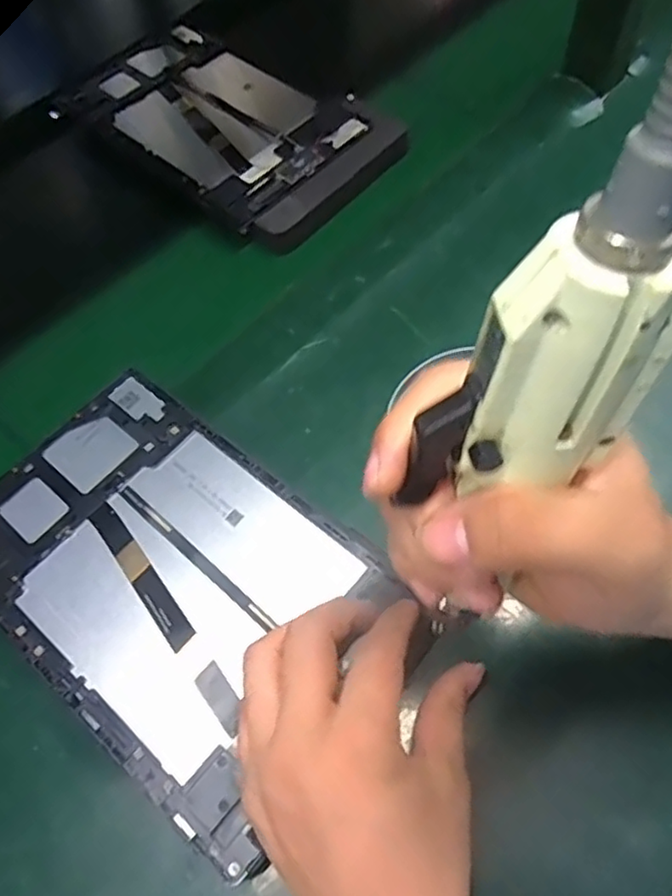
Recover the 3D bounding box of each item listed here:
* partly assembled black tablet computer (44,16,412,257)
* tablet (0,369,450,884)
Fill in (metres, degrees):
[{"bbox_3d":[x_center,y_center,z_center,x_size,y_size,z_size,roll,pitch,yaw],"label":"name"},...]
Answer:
[{"bbox_3d":[-0.089,-0.269,0.533,0.261,0.029,0.154,35,69,21],"label":"partly assembled black tablet computer"},{"bbox_3d":[-0.085,0.068,0.334,0.234,0.007,0.150,34,69,21],"label":"tablet"}]

